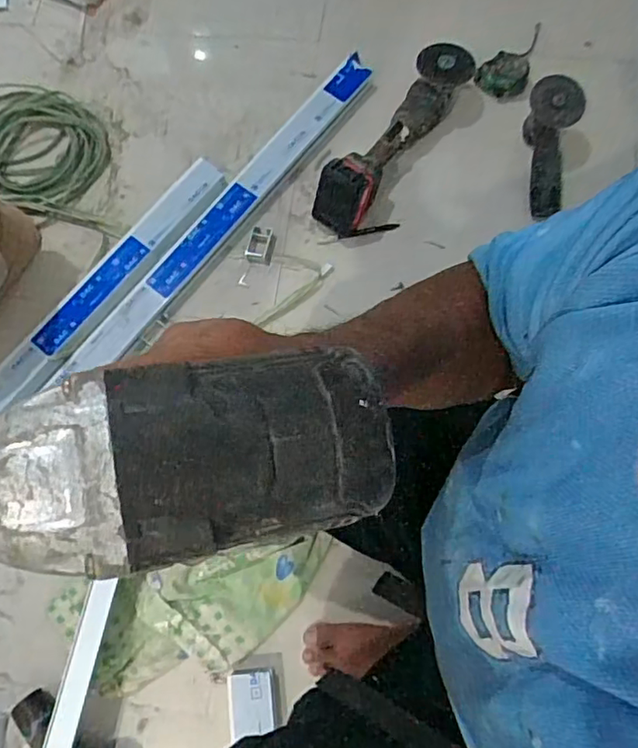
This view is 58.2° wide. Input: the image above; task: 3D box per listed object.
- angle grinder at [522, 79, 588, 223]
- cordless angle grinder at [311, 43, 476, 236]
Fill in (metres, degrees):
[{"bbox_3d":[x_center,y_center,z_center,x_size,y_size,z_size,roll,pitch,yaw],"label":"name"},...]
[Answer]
[{"bbox_3d":[0.398,-0.392,0.996,0.086,0.089,0.220,-4,116,0],"label":"angle grinder"},{"bbox_3d":[0.130,-0.413,1.011,0.084,0.117,0.389,37,80,12],"label":"cordless angle grinder"}]

